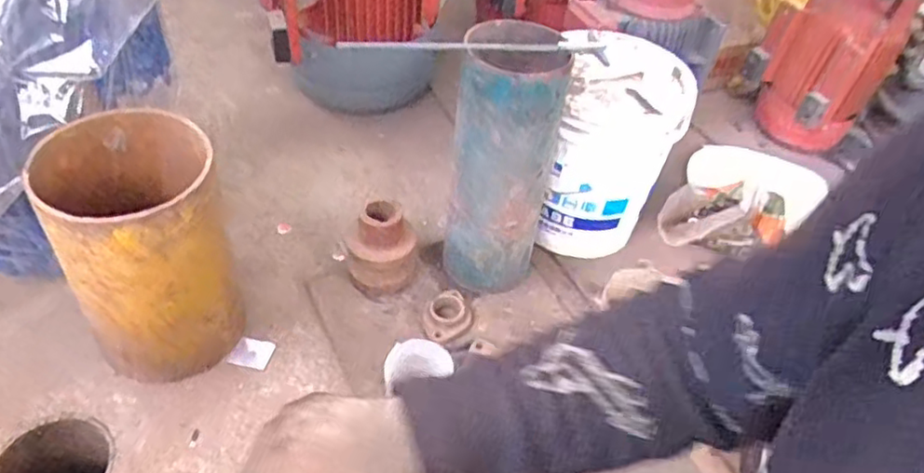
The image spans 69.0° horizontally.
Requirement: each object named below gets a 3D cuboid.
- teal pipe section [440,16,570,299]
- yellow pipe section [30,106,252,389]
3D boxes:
[{"bbox_3d":[0.065,-0.121,1.067,0.153,0.409,0.163,5,45,-2],"label":"teal pipe section"},{"bbox_3d":[-0.434,0.026,0.947,0.199,0.330,0.204,-20,51,-25],"label":"yellow pipe section"}]

